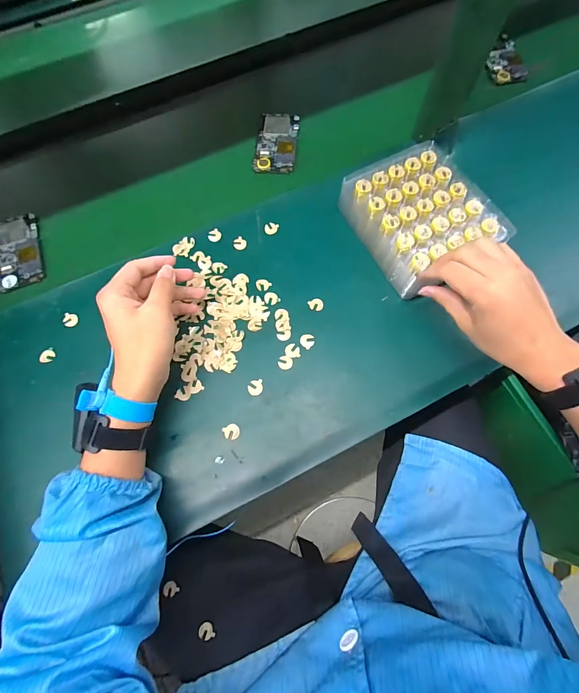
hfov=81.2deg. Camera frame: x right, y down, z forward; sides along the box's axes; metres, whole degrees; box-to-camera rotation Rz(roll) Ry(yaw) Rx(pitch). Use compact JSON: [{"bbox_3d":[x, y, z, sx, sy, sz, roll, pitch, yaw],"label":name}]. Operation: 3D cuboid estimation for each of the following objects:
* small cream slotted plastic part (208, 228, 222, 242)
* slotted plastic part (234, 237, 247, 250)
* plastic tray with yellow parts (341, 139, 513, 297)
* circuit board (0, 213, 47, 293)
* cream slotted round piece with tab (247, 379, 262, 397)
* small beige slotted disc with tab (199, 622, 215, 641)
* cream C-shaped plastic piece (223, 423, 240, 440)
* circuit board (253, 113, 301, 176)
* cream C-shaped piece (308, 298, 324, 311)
[{"bbox_3d":[-0.107,-0.158,0.480,0.019,0.004,0.020,-33,74,-9],"label":"small cream slotted plastic part"},{"bbox_3d":[-0.069,-0.144,0.473,0.018,0.004,0.019,0,72,1],"label":"slotted plastic part"},{"bbox_3d":[0.167,-0.170,0.441,0.146,0.051,0.173,-27,73,-8],"label":"plastic tray with yellow parts"},{"bbox_3d":[-0.388,-0.138,0.481,0.067,0.006,0.119,-19,72,-5],"label":"circuit board"},{"bbox_3d":[-0.041,0.049,0.406,0.018,0.004,0.020,-4,72,0],"label":"cream slotted round piece with tab"},{"bbox_3d":[-0.105,0.360,0.426,0.016,0.006,0.020,-27,73,-8],"label":"small beige slotted disc with tab"},{"bbox_3d":[-0.066,0.098,0.388,0.017,0.004,0.017,-31,74,-9],"label":"cream C-shaped plastic piece"},{"bbox_3d":[-0.019,-0.328,0.542,0.063,0.009,0.125,5,72,3],"label":"circuit board"},{"bbox_3d":[0.035,-0.055,0.440,0.018,0.004,0.017,-25,73,-7],"label":"cream C-shaped piece"}]

